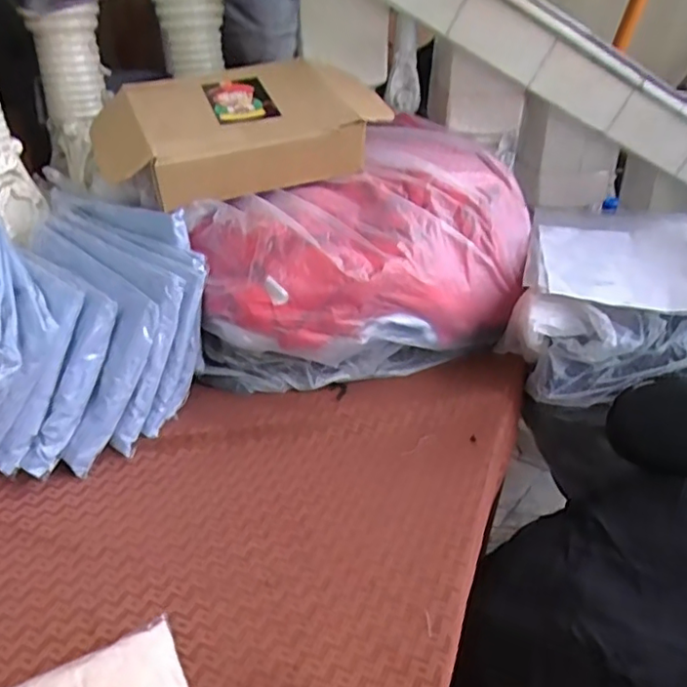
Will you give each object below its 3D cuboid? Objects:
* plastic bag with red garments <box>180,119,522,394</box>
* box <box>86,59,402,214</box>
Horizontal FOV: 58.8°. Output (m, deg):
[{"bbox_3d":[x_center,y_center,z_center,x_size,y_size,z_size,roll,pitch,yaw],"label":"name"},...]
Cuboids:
[{"bbox_3d":[0.052,-0.112,0.822,0.470,0.258,0.256,-26,39,-37],"label":"plastic bag with red garments"},{"bbox_3d":[-0.142,-0.301,0.834,0.373,0.095,0.270,-17,51,-18],"label":"box"}]

